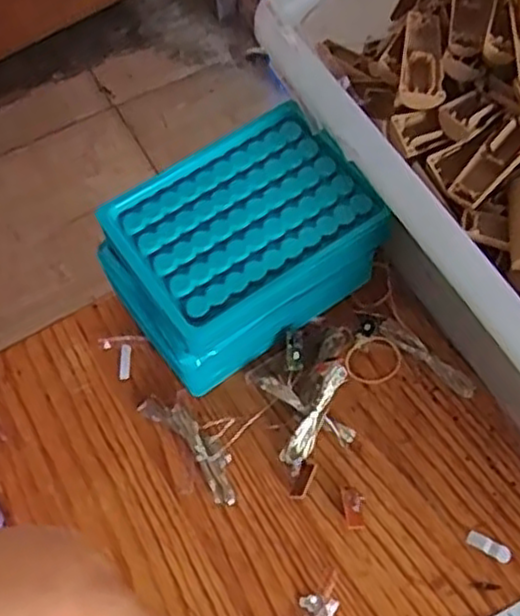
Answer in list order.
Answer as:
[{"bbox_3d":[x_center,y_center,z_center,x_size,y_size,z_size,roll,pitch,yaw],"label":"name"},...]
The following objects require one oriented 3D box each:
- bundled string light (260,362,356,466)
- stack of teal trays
[{"bbox_3d":[0.027,0.056,0.389,0.043,0.029,0.045,-13,61,-5],"label":"bundled string light"},{"bbox_3d":[-0.013,-0.033,0.403,0.132,0.075,0.093,-31,64,-14],"label":"stack of teal trays"}]

